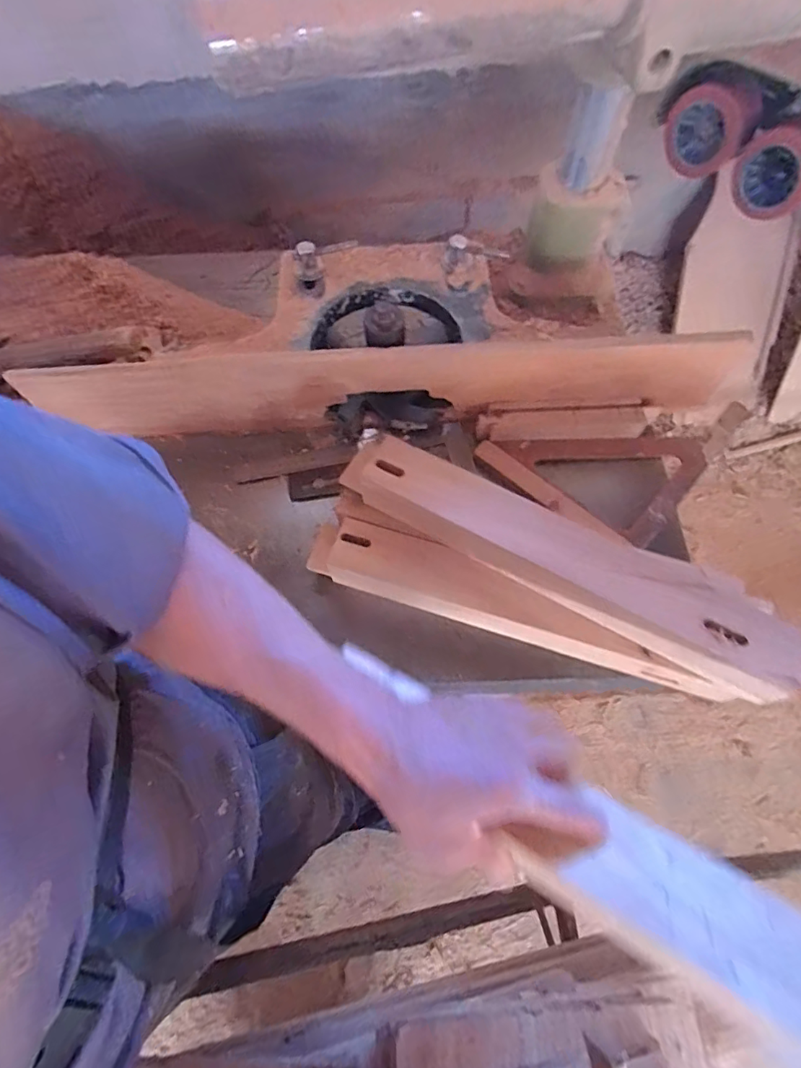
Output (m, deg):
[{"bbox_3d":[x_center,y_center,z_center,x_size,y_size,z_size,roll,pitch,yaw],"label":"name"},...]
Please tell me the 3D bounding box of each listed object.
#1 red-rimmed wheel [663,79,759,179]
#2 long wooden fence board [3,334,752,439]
[{"bbox_3d":[0.492,-0.650,0.829,0.129,0.125,0.040,31,71,13],"label":"red-rimmed wheel"},{"bbox_3d":[-0.013,-0.178,0.634,0.843,0.121,0.028,-2,67,0],"label":"long wooden fence board"}]

